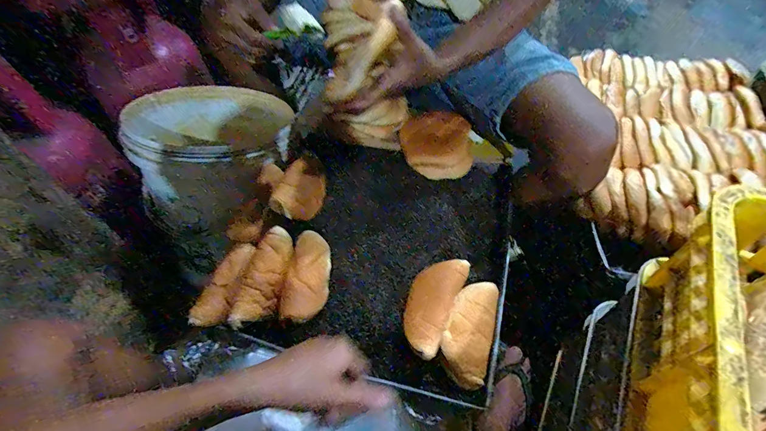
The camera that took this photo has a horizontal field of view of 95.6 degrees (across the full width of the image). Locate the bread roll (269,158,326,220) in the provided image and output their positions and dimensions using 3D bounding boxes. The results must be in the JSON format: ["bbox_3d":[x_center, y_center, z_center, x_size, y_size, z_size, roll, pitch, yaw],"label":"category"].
[{"bbox_3d":[-0.138,-0.038,0.592,0.057,0.068,0.093,13,55,11],"label":"bread roll"}]

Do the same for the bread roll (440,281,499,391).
[{"bbox_3d":[0.124,0.160,0.495,0.069,0.041,0.150,14,55,11],"label":"bread roll"}]

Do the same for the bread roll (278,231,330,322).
[{"bbox_3d":[-0.115,0.093,0.538,0.064,0.045,0.134,4,53,5],"label":"bread roll"}]

